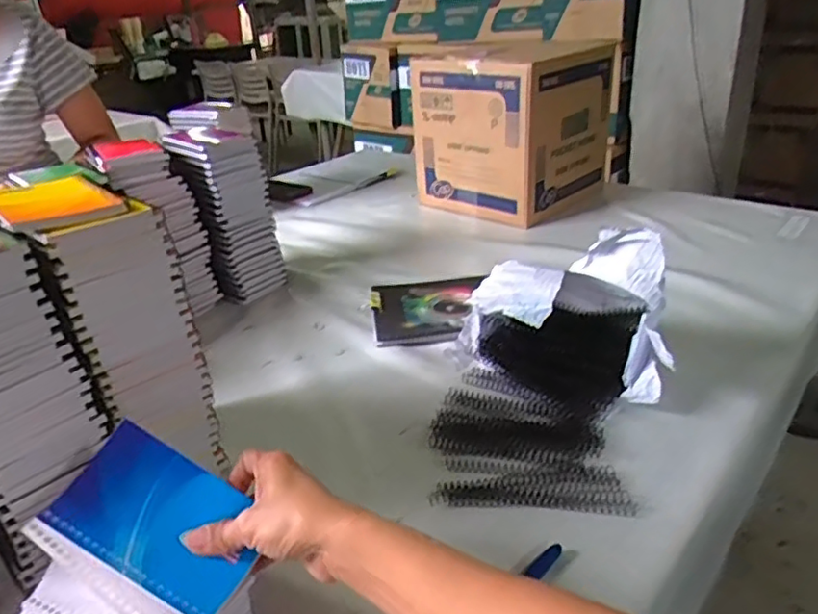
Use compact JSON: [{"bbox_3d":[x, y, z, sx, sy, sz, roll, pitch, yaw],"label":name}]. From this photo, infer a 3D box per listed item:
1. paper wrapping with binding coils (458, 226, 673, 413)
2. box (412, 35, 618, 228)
[{"bbox_3d":[0.176,0.005,0.676,0.216,0.163,0.139,19,35,37],"label":"paper wrapping with binding coils"},{"bbox_3d":[0.204,-0.343,1.228,0.283,0.283,0.266,20,36,39],"label":"box"}]

